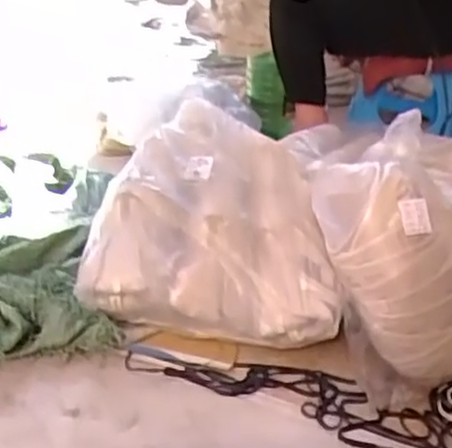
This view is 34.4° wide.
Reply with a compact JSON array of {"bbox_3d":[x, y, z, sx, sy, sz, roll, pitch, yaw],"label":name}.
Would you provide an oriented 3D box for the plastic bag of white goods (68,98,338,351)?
[{"bbox_3d":[-0.009,0.002,1.231,0.397,0.264,0.344,9,24,4],"label":"plastic bag of white goods"}]

